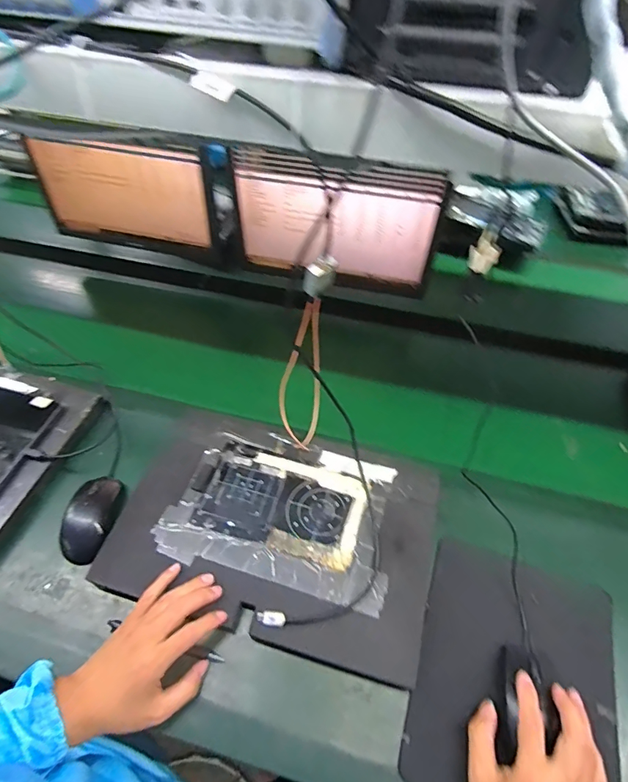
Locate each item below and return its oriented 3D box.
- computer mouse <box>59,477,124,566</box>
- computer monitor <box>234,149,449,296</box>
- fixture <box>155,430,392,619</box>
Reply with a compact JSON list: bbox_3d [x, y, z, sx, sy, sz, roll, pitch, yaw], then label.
[{"bbox_3d":[-0.288,0.161,0.553,0.061,0.030,0.108,0,50,-2],"label":"computer mouse"},{"bbox_3d":[0.036,-0.291,0.736,0.343,0.234,0.038,10,50,6],"label":"computer monitor"},{"bbox_3d":[-0.039,0.148,0.557,0.271,0.021,0.182,12,51,8],"label":"fixture"}]

